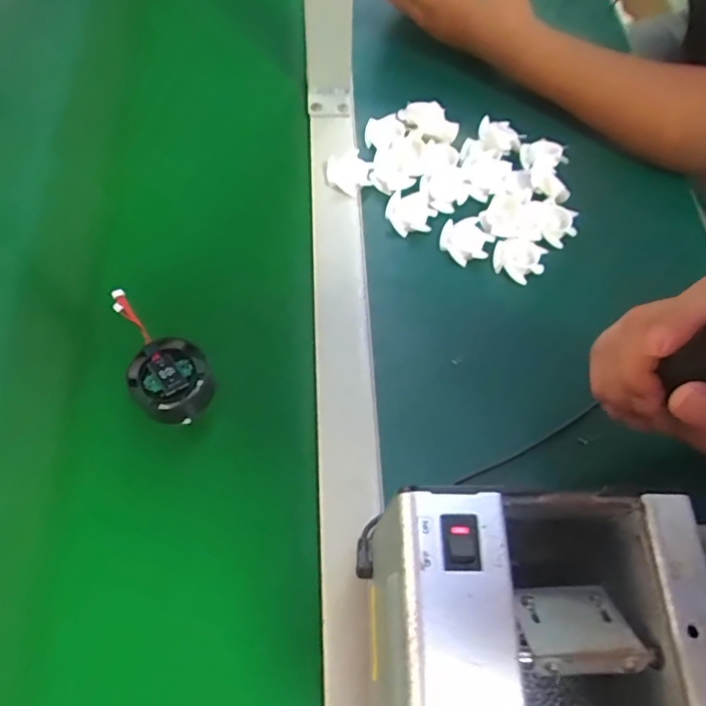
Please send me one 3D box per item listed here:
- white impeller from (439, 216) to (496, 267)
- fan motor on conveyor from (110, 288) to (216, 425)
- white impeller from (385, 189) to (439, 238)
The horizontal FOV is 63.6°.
[{"bbox_3d":[0.092,-0.092,0.464,0.037,0.013,0.037,1,63,-1],"label":"white impeller"},{"bbox_3d":[-0.142,0.004,0.396,0.100,0.028,0.052,39,68,17],"label":"fan motor on conveyor"},{"bbox_3d":[0.049,-0.118,0.475,0.040,0.011,0.037,1,63,-1],"label":"white impeller"}]

